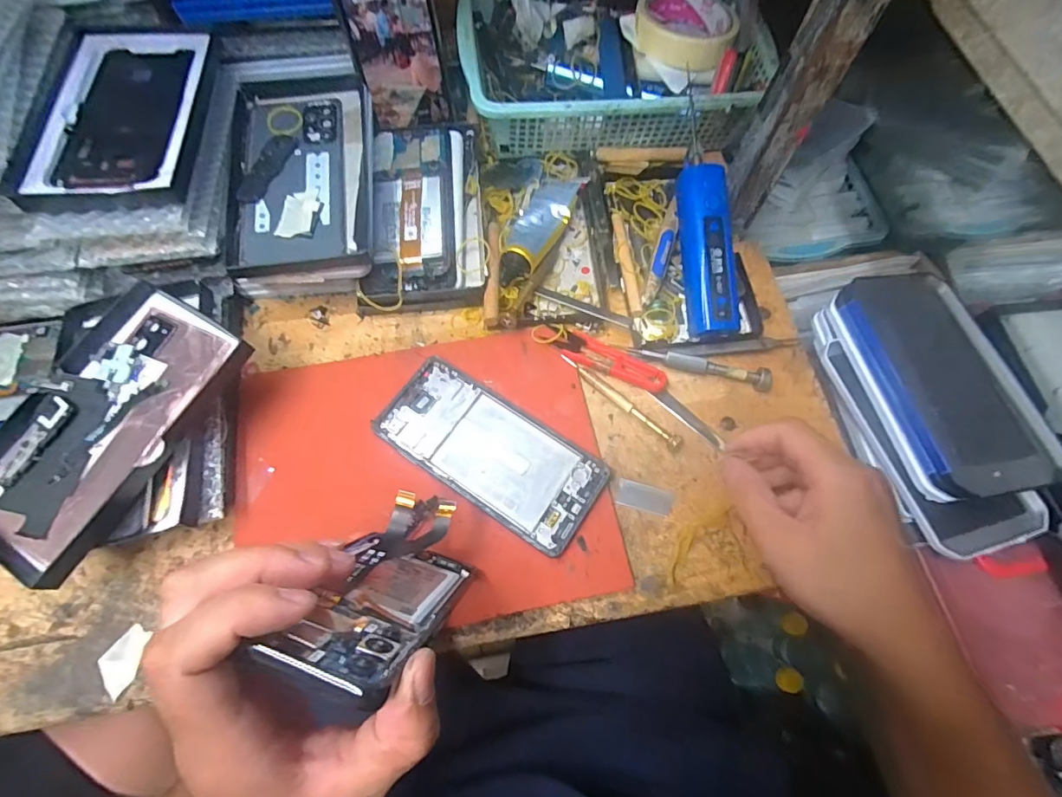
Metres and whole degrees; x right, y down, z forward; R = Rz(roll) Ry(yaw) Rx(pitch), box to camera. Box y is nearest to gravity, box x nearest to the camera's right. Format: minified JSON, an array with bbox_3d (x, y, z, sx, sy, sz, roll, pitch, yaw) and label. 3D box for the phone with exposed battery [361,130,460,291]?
[{"bbox_3d":[-0.095,-0.160,0.405,0.072,0.011,0.155,2,72,-5],"label":"phone with exposed battery"}]

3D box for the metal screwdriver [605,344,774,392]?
[{"bbox_3d":[0.122,-0.024,0.379,0.122,0.017,0.016,12,68,3],"label":"metal screwdriver"}]

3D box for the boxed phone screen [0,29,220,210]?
[{"bbox_3d":[-0.279,-0.202,0.342,0.095,0.019,0.175,-2,66,-9],"label":"boxed phone screen"}]

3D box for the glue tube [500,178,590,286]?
[{"bbox_3d":[0.005,-0.147,0.421,0.042,0.031,0.125,21,69,6],"label":"glue tube"}]

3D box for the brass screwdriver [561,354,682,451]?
[{"bbox_3d":[0.068,0.001,0.372,0.109,0.011,0.012,38,72,12],"label":"brass screwdriver"}]

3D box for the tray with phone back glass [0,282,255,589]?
[{"bbox_3d":[-0.275,0.014,0.317,0.110,0.021,0.177,28,70,9],"label":"tray with phone back glass"}]

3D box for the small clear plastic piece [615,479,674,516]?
[{"bbox_3d":[0.081,0.070,0.348,0.039,0.004,0.019,14,68,4],"label":"small clear plastic piece"}]

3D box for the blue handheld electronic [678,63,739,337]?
[{"bbox_3d":[0.136,-0.138,0.387,0.031,0.028,0.177,-5,88,-4],"label":"blue handheld electronic"}]

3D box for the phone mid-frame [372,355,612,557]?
[{"bbox_3d":[-0.030,0.038,0.352,0.160,0.009,0.072,33,71,11],"label":"phone mid-frame"}]

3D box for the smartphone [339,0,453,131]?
[{"bbox_3d":[-0.110,-0.293,0.406,0.070,0.133,0.005,-18,52,-10],"label":"smartphone"}]

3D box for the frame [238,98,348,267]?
[{"bbox_3d":[-0.182,-0.173,0.378,0.076,0.005,0.153,-6,72,-7],"label":"frame"}]

